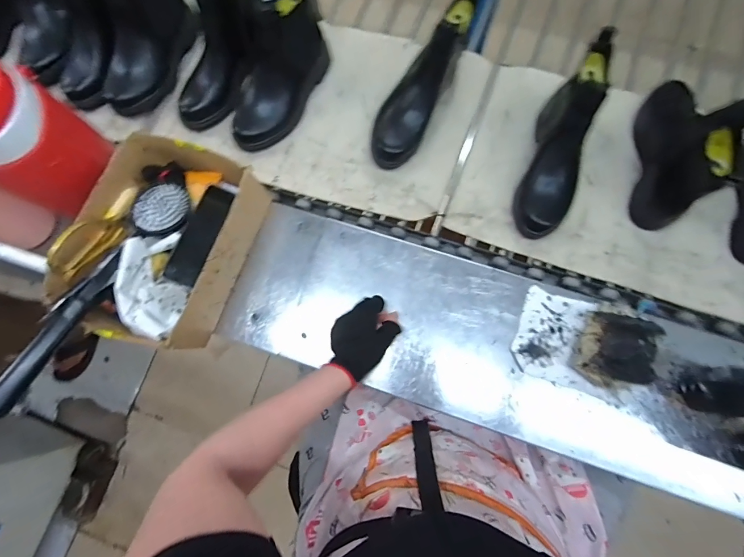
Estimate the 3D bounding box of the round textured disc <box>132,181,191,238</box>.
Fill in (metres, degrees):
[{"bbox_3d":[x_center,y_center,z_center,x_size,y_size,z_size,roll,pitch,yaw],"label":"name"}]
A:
[{"bbox_3d":[-0.309,-0.103,0.542,0.065,0.024,0.088,32,72,-27],"label":"round textured disc"}]

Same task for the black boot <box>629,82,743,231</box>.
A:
[{"bbox_3d":[0.460,-0.212,0.538,0.075,0.160,0.248,18,79,7],"label":"black boot"}]

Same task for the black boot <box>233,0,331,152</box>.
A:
[{"bbox_3d":[-0.166,-0.353,0.609,0.098,0.152,0.240,23,80,8],"label":"black boot"}]

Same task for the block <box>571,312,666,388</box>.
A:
[{"bbox_3d":[0.324,0.095,0.488,0.081,0.073,0.093,15,79,7],"label":"block"}]

